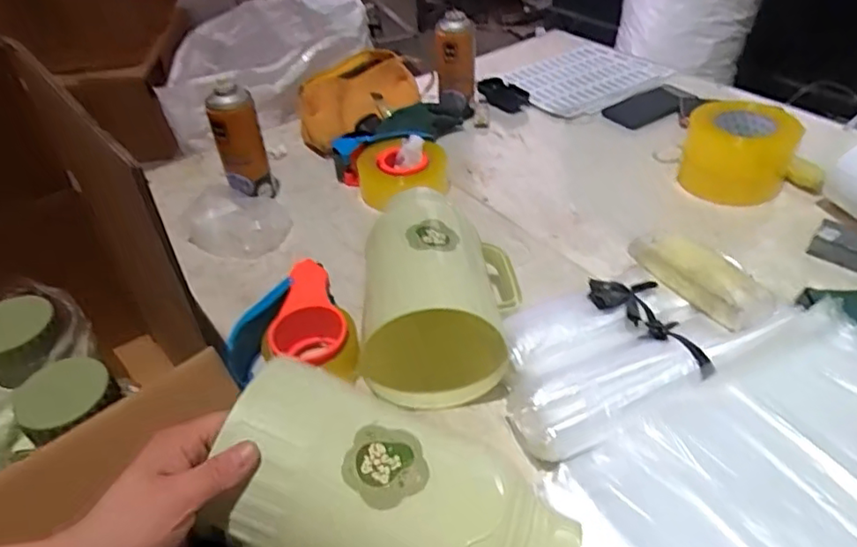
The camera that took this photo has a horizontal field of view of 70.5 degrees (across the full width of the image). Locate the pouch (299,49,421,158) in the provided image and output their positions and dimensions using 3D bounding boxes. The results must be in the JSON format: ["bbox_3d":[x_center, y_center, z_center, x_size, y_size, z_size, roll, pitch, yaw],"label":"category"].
[{"bbox_3d":[-0.119,-0.301,1.066,0.219,0.116,0.097,-27,46,-25],"label":"pouch"}]

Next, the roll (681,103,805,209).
[{"bbox_3d":[0.432,-0.170,0.853,0.141,0.102,0.116,19,46,24],"label":"roll"}]

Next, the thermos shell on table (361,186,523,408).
[{"bbox_3d":[0.012,0.011,0.659,0.151,0.146,0.237,-3,41,1],"label":"thermos shell on table"}]

